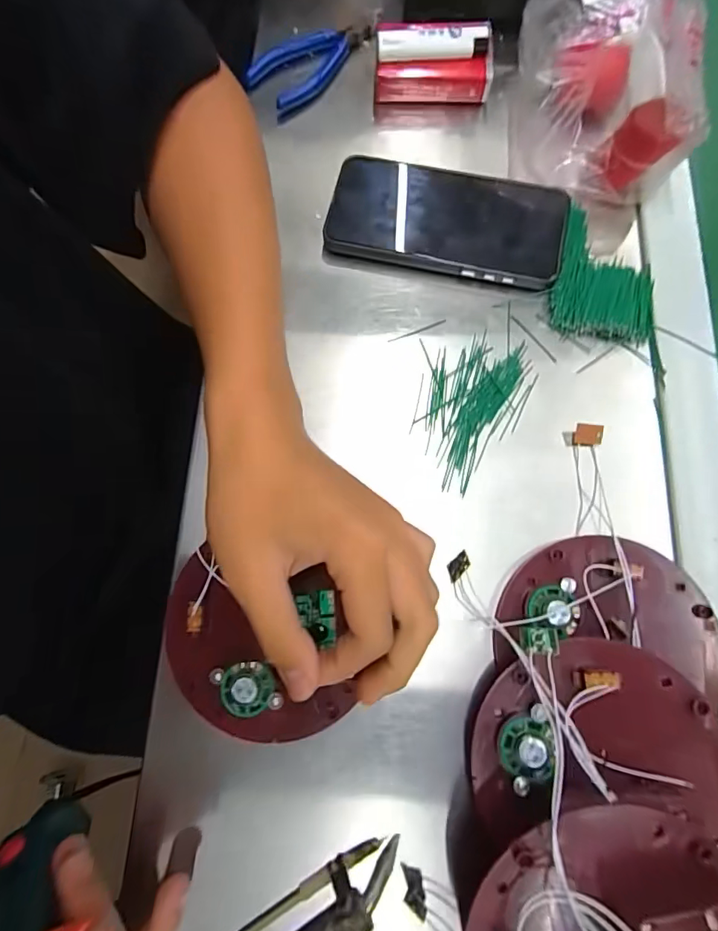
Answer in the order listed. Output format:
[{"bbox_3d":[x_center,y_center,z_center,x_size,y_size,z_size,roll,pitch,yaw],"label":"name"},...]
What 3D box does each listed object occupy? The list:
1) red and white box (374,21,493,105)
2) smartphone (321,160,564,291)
[{"bbox_3d":[0.056,-0.305,0.348,0.086,0.030,0.040,-4,76,1],"label":"red and white box"},{"bbox_3d":[0.062,-0.175,0.325,0.161,0.016,0.081,12,77,5],"label":"smartphone"}]

